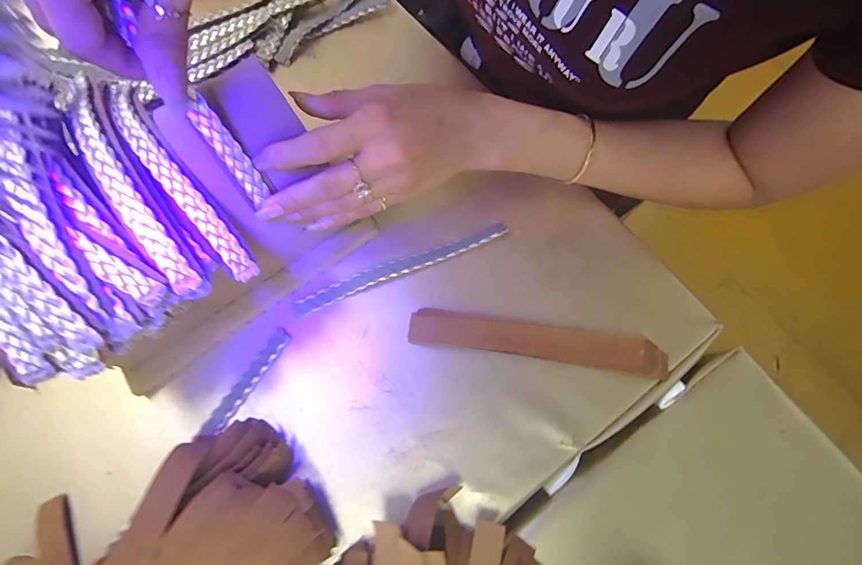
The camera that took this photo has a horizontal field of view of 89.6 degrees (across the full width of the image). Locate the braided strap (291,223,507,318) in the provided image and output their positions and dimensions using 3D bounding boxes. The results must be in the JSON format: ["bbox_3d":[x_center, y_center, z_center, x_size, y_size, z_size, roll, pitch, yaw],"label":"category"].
[{"bbox_3d":[-0.023,-0.012,0.329,0.167,0.005,0.015,-22,74,-6],"label":"braided strap"}]

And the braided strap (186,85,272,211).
[{"bbox_3d":[-0.113,-0.073,0.246,0.014,0.066,0.004,-32,43,-9],"label":"braided strap"}]

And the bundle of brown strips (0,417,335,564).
[{"bbox_3d":[-0.160,0.163,0.255,0.186,0.048,0.117,-24,74,-6],"label":"bundle of brown strips"}]

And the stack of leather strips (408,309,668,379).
[{"bbox_3d":[0.075,0.042,0.307,0.179,0.011,0.026,8,73,3],"label":"stack of leather strips"}]

